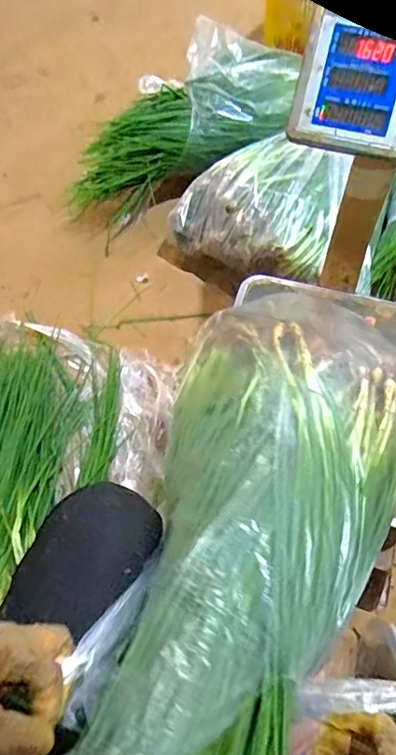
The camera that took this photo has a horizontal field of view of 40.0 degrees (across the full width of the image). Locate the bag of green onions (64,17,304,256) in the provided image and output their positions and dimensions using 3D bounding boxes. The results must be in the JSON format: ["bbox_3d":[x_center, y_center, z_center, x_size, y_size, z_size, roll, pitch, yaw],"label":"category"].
[{"bbox_3d":[-0.022,-0.544,1.170,0.593,0.147,0.240,-38,64,-4],"label":"bag of green onions"}]

